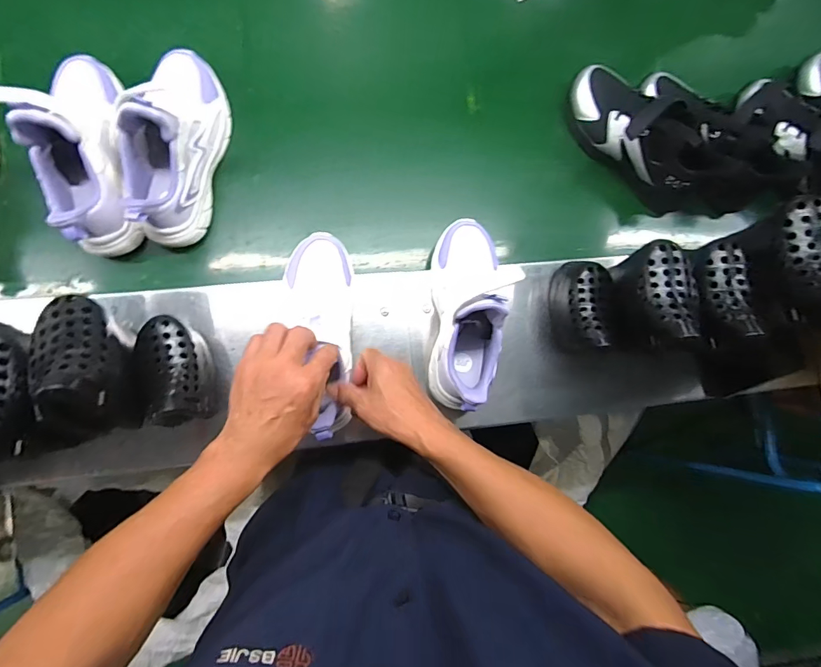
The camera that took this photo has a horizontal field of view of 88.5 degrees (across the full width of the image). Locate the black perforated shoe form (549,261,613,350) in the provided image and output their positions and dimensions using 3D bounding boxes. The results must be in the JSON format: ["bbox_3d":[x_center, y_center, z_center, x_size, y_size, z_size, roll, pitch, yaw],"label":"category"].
[{"bbox_3d":[0.244,-0.038,0.598,0.071,0.106,0.125,4,88,-7],"label":"black perforated shoe form"}]

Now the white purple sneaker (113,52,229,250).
[{"bbox_3d":[-0.298,-0.245,0.529,0.077,0.142,0.245,11,87,-7],"label":"white purple sneaker"}]

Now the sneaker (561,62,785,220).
[{"bbox_3d":[0.384,-0.280,0.637,0.322,0.110,0.089,37,84,-5],"label":"sneaker"}]

